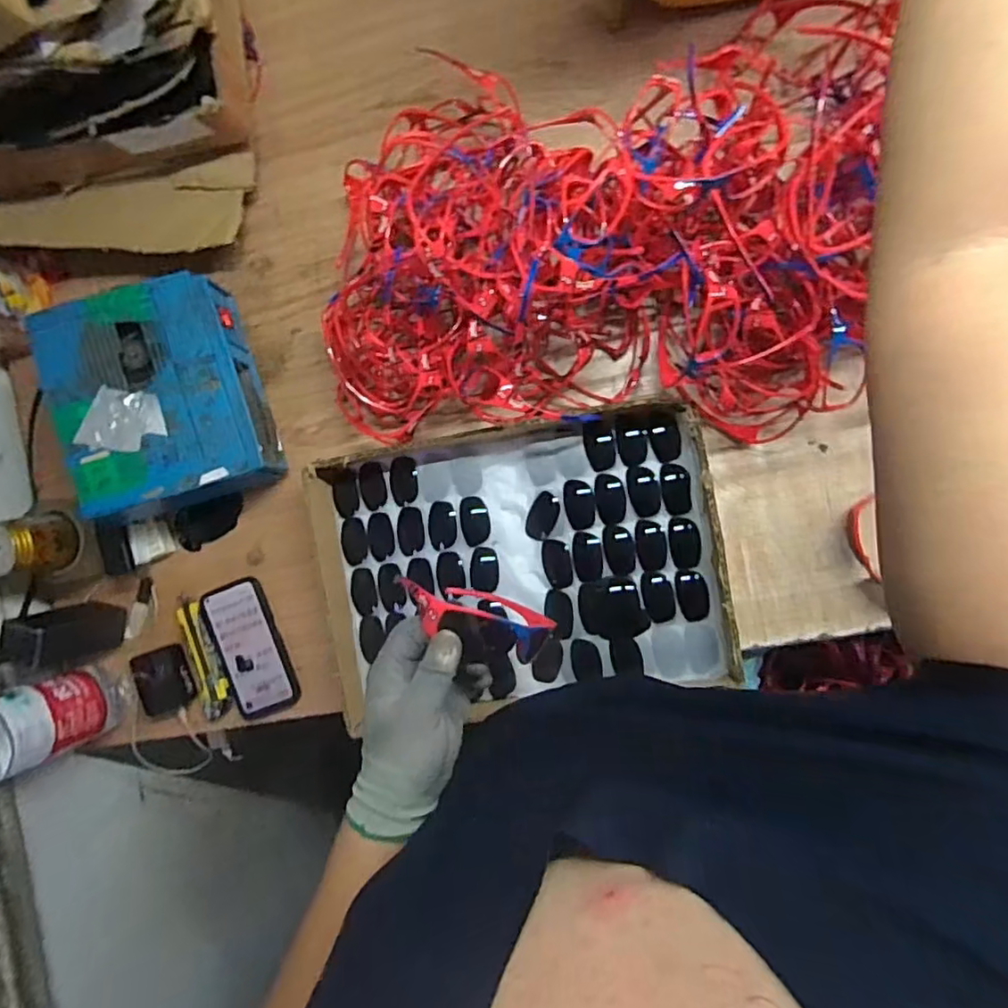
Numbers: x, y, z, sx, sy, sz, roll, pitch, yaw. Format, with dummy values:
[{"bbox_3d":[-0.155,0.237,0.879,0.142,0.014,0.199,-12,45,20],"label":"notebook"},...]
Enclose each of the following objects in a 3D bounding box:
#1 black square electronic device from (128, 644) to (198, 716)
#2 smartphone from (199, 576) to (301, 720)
[{"bbox_3d":[-0.427,0.221,0.778,0.068,0.016,0.078,-20,90,9],"label":"black square electronic device"},{"bbox_3d":[-0.314,0.178,0.757,0.079,0.013,0.167,-21,90,9],"label":"smartphone"}]

